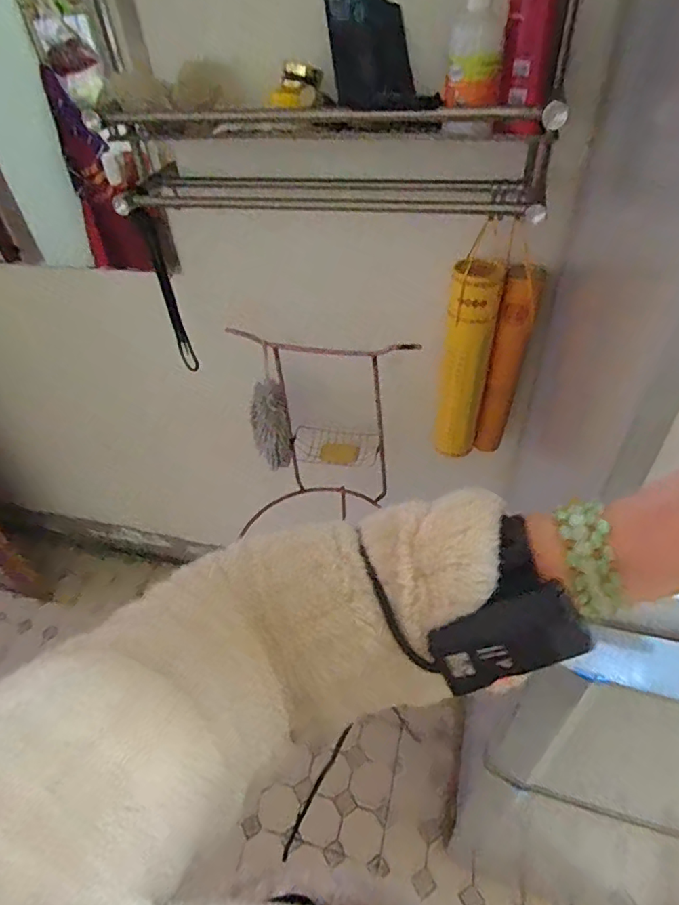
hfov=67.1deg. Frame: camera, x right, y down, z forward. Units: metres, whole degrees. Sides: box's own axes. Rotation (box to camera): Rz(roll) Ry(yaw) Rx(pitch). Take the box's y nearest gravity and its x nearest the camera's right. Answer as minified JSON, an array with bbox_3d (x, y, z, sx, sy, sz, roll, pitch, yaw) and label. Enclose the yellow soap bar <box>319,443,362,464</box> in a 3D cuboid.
[{"bbox_3d":[0.001,0.000,1.007,0.076,0.039,0.021,2,17,-5],"label":"yellow soap bar"}]

